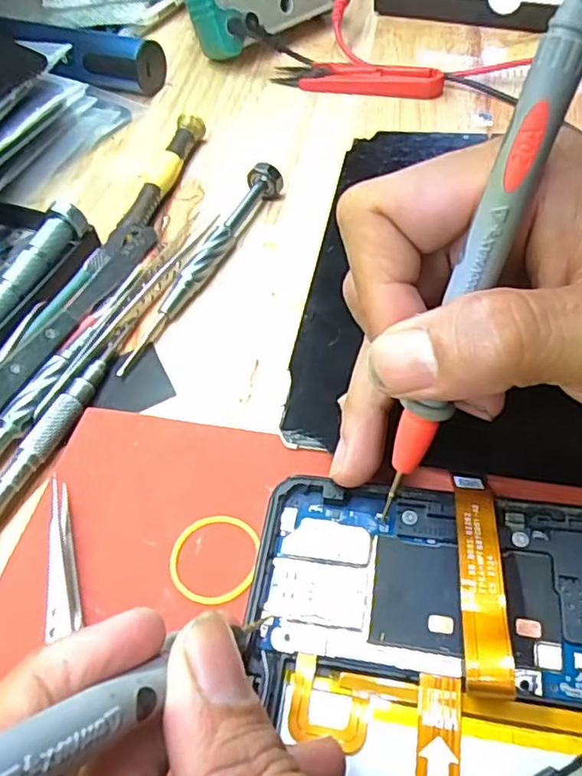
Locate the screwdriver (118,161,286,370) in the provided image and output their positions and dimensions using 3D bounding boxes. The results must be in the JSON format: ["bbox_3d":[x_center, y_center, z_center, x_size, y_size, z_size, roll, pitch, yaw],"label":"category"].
[{"bbox_3d":[-0.039,-0.056,0.264,0.013,0.018,0.124,20,58,20],"label":"screwdriver"}]

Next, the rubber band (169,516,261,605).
[{"bbox_3d":[-0.023,0.051,0.182,0.027,0.004,0.027,-3,53,4],"label":"rubber band"}]

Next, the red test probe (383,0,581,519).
[{"bbox_3d":[0.044,-0.028,0.138,0.010,0.134,0.006,25,33,19],"label":"red test probe"}]

